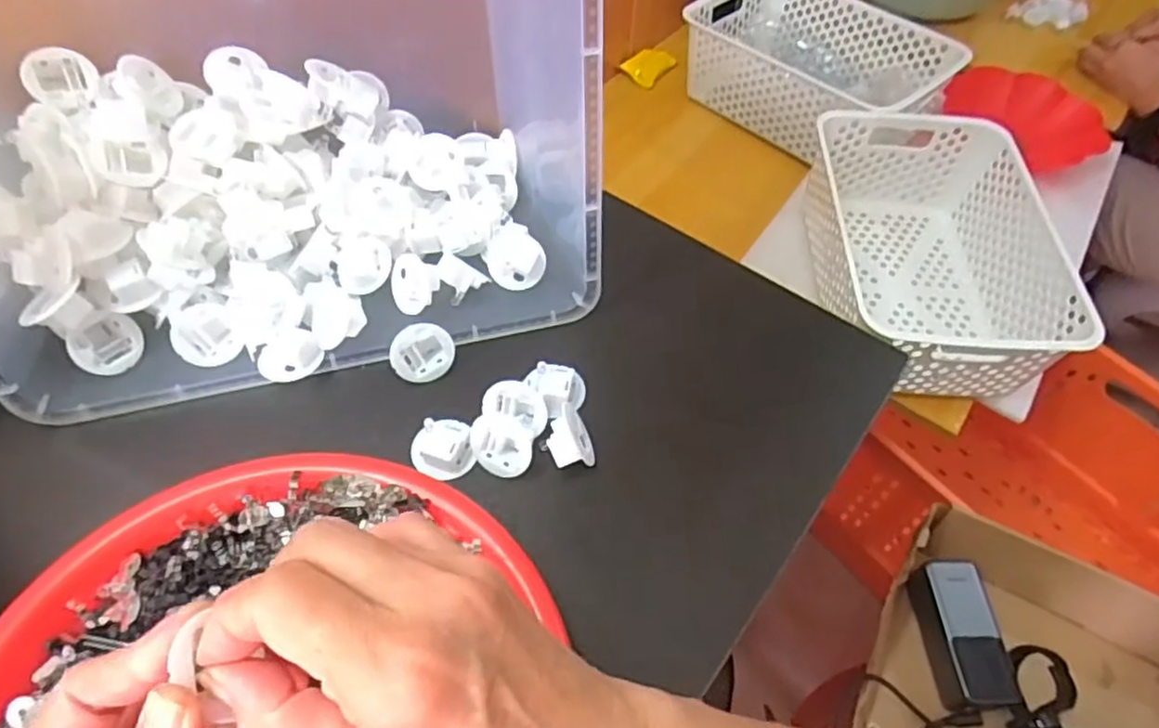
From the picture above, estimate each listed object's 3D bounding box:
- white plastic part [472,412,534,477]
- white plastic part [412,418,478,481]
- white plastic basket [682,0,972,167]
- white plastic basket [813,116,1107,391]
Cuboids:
[{"bbox_3d":[-0.038,0.040,0.338,0.033,0.011,0.029,19,88,13],"label":"white plastic part"},{"bbox_3d":[-0.068,0.041,0.341,0.030,0.013,0.030,1,55,-2],"label":"white plastic part"},{"bbox_3d":[0.304,-0.388,0.907,0.316,0.107,0.220,38,62,21],"label":"white plastic basket"},{"bbox_3d":[0.356,-0.117,0.712,0.205,0.112,0.313,4,55,0],"label":"white plastic basket"}]

